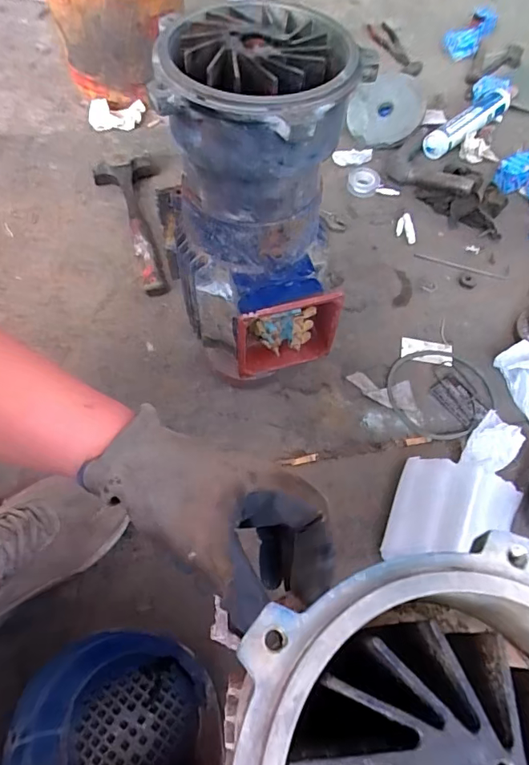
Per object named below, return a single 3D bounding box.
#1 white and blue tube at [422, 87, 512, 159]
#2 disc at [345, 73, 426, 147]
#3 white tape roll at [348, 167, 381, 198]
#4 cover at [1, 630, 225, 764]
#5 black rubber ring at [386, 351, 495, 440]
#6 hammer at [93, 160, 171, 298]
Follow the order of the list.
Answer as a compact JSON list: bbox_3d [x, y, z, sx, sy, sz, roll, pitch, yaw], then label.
[{"bbox_3d":[0.415,-0.528,0.976,0.061,0.053,0.236,41,67,19],"label":"white and blue tube"},{"bbox_3d":[0.239,-0.550,0.963,0.155,0.026,0.144,-2,79,12],"label":"disc"},{"bbox_3d":[0.195,-0.396,0.942,0.061,0.020,0.062,1,61,-1],"label":"white tape roll"},{"bbox_3d":[-0.142,0.354,0.468,0.185,0.083,0.189,-10,61,-8],"label":"cover"},{"bbox_3d":[0.262,0.010,0.723,0.157,0.011,0.150,1,61,-1],"label":"black rubber ring"},{"bbox_3d":[-0.222,-0.278,0.846,0.110,0.034,0.299,-14,62,-10],"label":"hammer"}]

